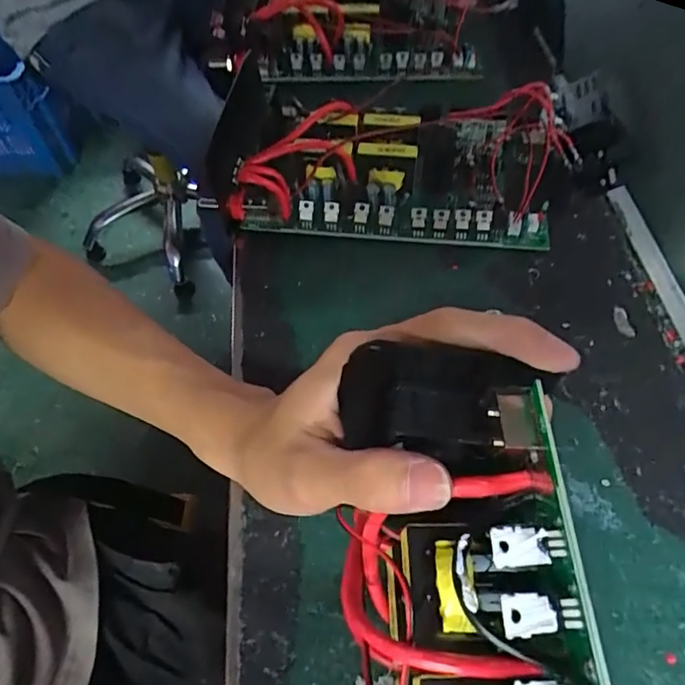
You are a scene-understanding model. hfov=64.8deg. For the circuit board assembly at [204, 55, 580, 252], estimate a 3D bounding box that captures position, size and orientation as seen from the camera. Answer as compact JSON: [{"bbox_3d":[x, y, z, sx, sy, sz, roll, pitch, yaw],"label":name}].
[{"bbox_3d":[0.033,-0.135,0.388,0.241,0.062,0.125,6,57,8],"label":"circuit board assembly"}]

